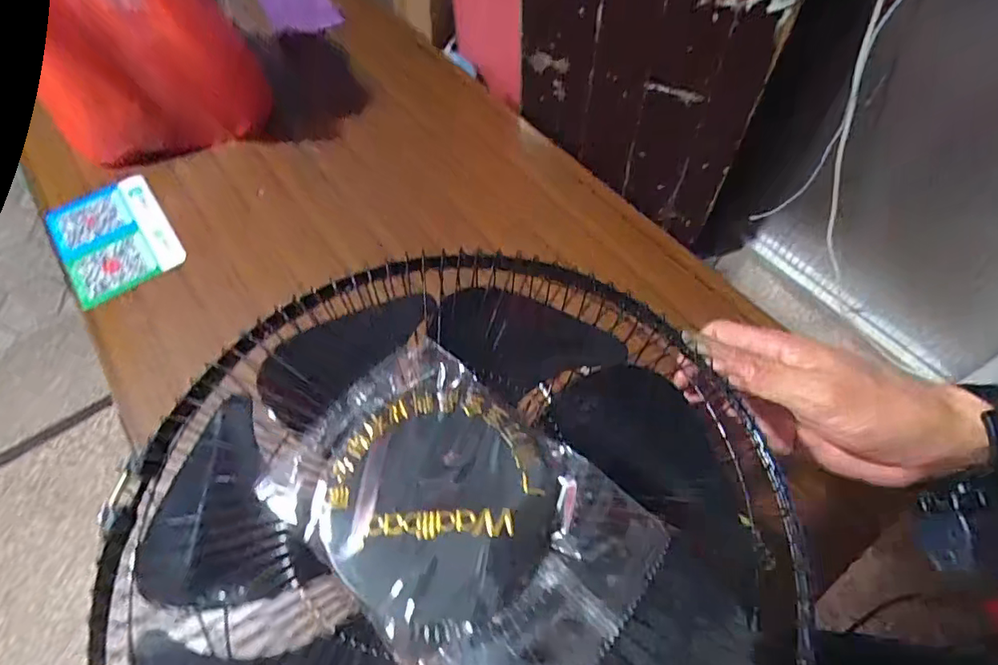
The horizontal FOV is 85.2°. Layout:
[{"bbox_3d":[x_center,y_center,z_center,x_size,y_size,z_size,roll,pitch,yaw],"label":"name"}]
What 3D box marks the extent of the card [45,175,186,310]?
[{"bbox_3d":[-0.460,-0.116,0.647,0.121,0.009,0.172,-33,62,-18],"label":"card"}]

